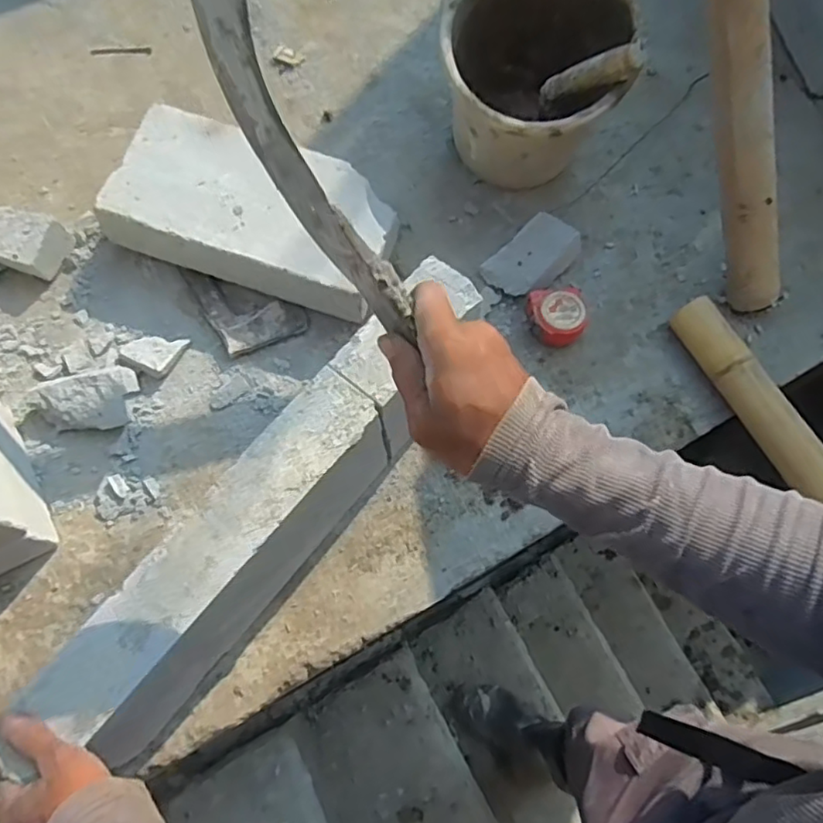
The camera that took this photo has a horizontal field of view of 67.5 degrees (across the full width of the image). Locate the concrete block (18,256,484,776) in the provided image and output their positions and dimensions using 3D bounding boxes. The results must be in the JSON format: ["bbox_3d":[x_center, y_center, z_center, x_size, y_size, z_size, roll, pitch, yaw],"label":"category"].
[{"bbox_3d":[-0.137,0.108,0.667,0.082,0.202,0.583,37,74,11],"label":"concrete block"}]

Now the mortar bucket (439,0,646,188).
[{"bbox_3d":[0.163,-0.451,0.863,0.240,0.212,0.290,10,70,3],"label":"mortar bucket"}]

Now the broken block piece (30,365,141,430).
[{"bbox_3d":[-0.410,-0.009,0.778,0.121,0.048,0.077,-15,71,-6],"label":"broken block piece"}]

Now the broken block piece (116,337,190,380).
[{"bbox_3d":[-0.347,-0.081,0.817,0.078,0.023,0.062,21,71,6],"label":"broken block piece"}]

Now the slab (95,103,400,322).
[{"bbox_3d":[-0.210,-0.273,0.856,0.384,0.094,0.210,19,71,6],"label":"slab"}]

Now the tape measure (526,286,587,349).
[{"bbox_3d":[0.203,-0.133,0.839,0.079,0.038,0.078,0,70,-1],"label":"tape measure"}]

